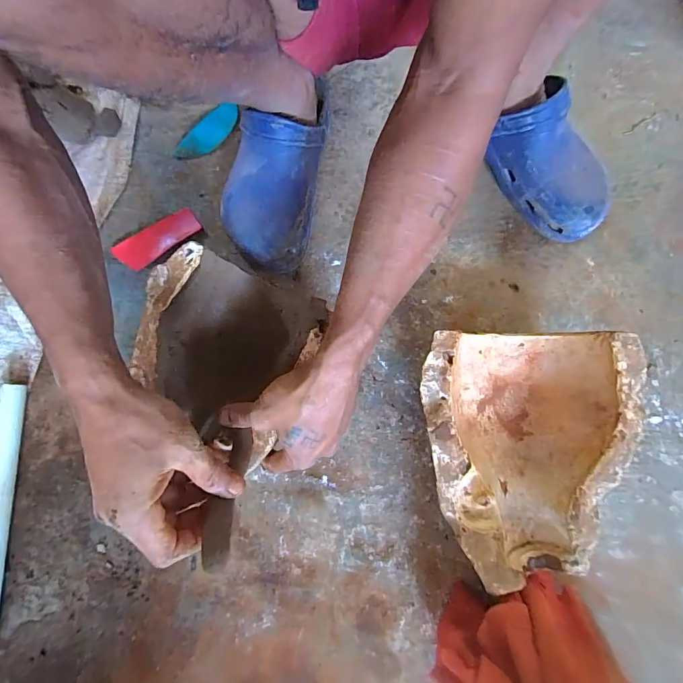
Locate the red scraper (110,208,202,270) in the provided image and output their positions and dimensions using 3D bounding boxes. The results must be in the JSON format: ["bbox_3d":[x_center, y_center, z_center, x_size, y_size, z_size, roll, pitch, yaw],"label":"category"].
[{"bbox_3d":[-0.240,-0.137,0.498,0.107,0.007,0.043,-38,78,-9],"label":"red scraper"}]

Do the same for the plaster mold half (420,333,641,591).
[{"bbox_3d":[0.172,0.108,0.380,0.193,0.105,0.243,1,75,1],"label":"plaster mold half"}]

